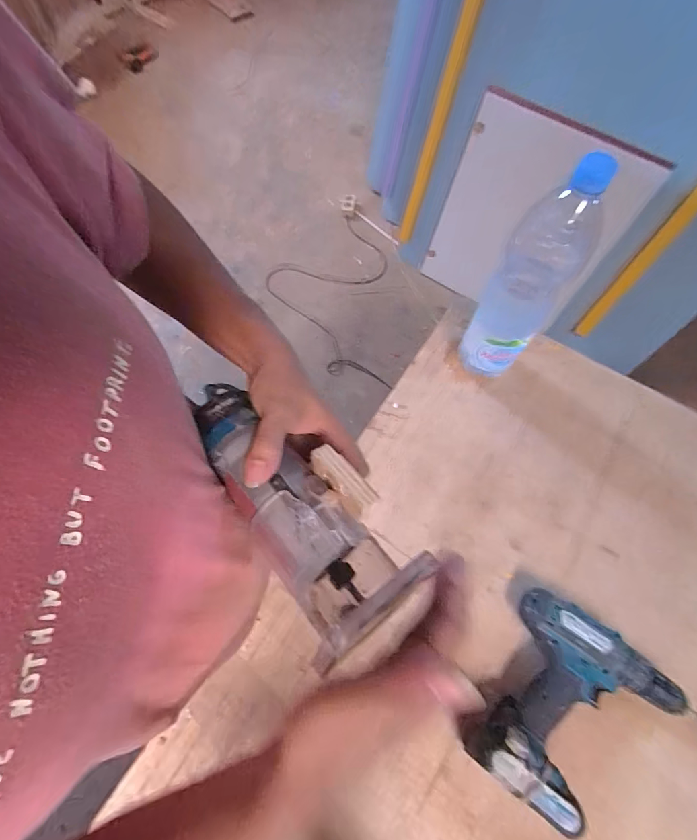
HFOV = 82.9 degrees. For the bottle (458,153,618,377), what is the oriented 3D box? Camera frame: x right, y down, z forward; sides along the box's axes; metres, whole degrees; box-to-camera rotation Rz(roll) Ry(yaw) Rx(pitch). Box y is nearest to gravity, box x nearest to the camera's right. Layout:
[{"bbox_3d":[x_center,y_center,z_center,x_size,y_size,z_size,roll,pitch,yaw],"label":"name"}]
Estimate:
[{"bbox_3d":[0.220,-0.161,0.506,0.087,0.330,0.073,30,71,10],"label":"bottle"}]

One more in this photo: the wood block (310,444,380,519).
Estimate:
[{"bbox_3d":[-0.004,0.045,0.288,0.022,0.011,0.058,-39,58,-15],"label":"wood block"}]

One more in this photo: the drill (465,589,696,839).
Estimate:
[{"bbox_3d":[0.263,0.332,0.444,0.196,0.078,0.207,31,71,10],"label":"drill"}]

